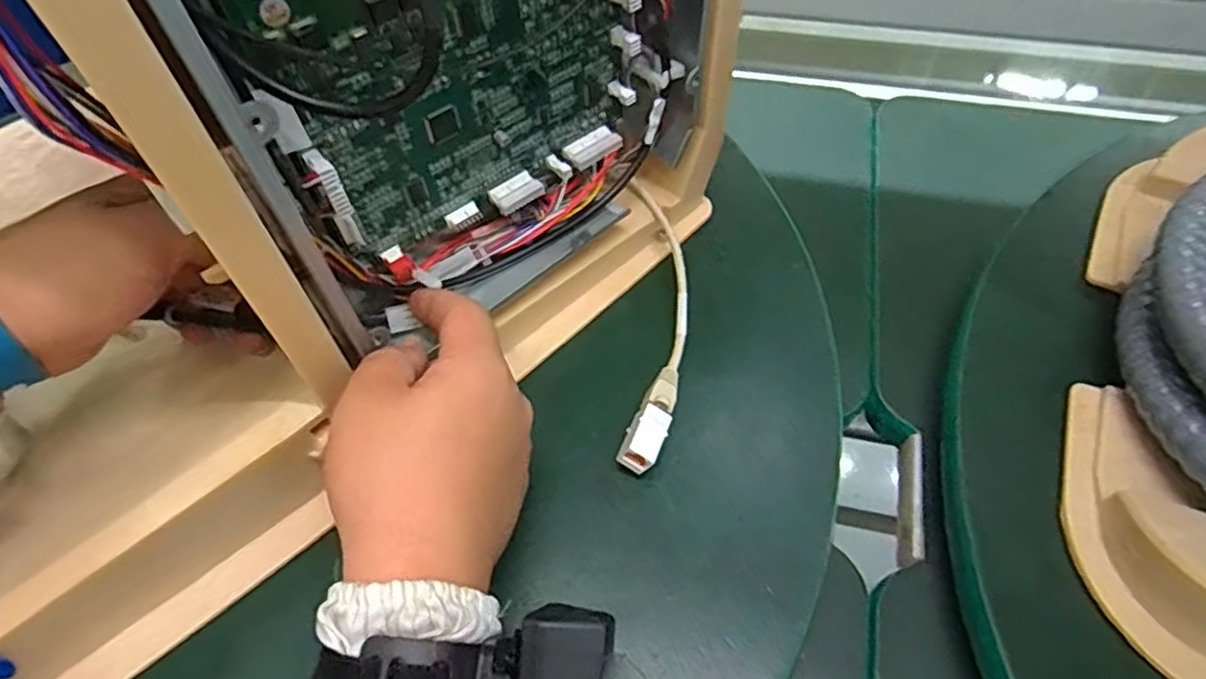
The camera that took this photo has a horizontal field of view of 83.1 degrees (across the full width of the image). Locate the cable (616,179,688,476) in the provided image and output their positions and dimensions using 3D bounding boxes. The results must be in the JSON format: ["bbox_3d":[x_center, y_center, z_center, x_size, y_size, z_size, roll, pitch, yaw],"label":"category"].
[{"bbox_3d":[0.029,-0.012,0.382,0.037,0.016,0.178,16,58,-22],"label":"cable"}]

